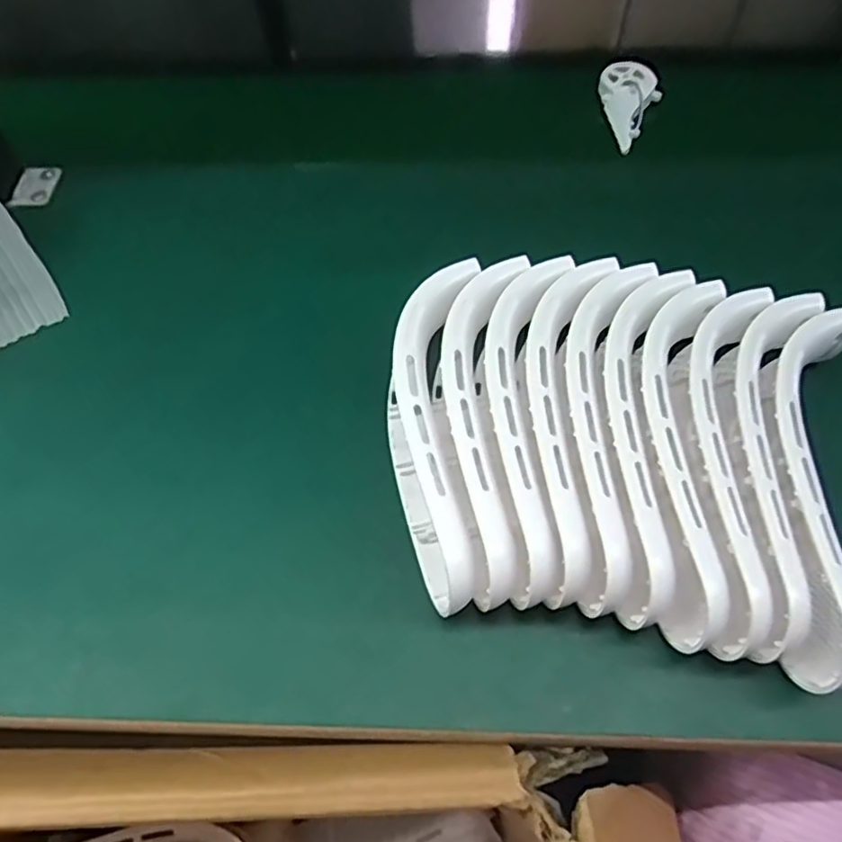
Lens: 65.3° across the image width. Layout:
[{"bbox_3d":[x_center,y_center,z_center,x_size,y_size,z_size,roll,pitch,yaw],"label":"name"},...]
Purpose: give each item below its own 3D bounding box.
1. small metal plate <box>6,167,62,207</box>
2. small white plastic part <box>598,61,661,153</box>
[{"bbox_3d":[-0.293,-0.178,0.500,0.029,0.004,0.041,9,65,-2],"label":"small metal plate"},{"bbox_3d":[0.164,-0.255,0.525,0.047,0.023,0.093,14,61,10],"label":"small white plastic part"}]

